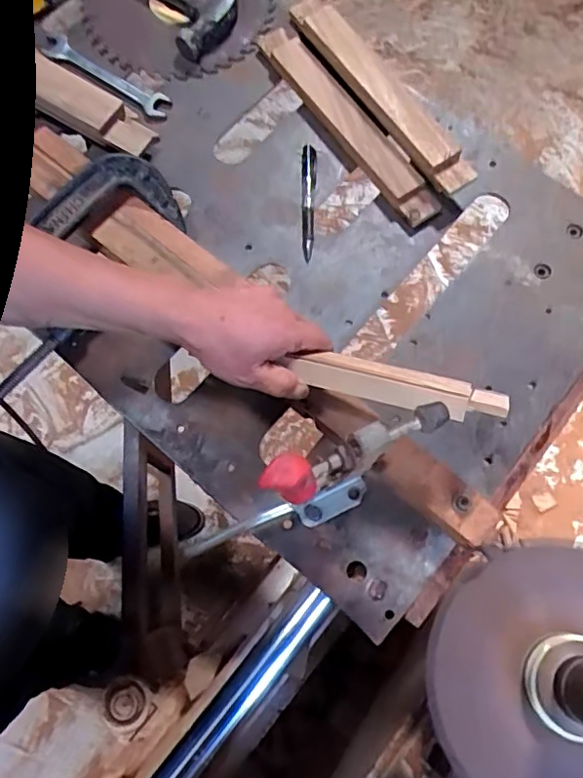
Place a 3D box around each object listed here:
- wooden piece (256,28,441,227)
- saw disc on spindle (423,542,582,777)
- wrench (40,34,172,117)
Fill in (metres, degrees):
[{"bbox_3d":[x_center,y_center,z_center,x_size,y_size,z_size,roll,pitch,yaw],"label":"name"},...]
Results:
[{"bbox_3d":[0.062,-0.305,0.654,0.046,0.024,0.294,-34,75,-9],"label":"wooden piece"},{"bbox_3d":[0.227,0.239,0.446,0.190,0.162,0.230,10,73,5],"label":"saw disc on spindle"},{"bbox_3d":[-0.219,-0.371,0.678,0.179,0.009,0.029,34,77,11],"label":"wrench"}]

